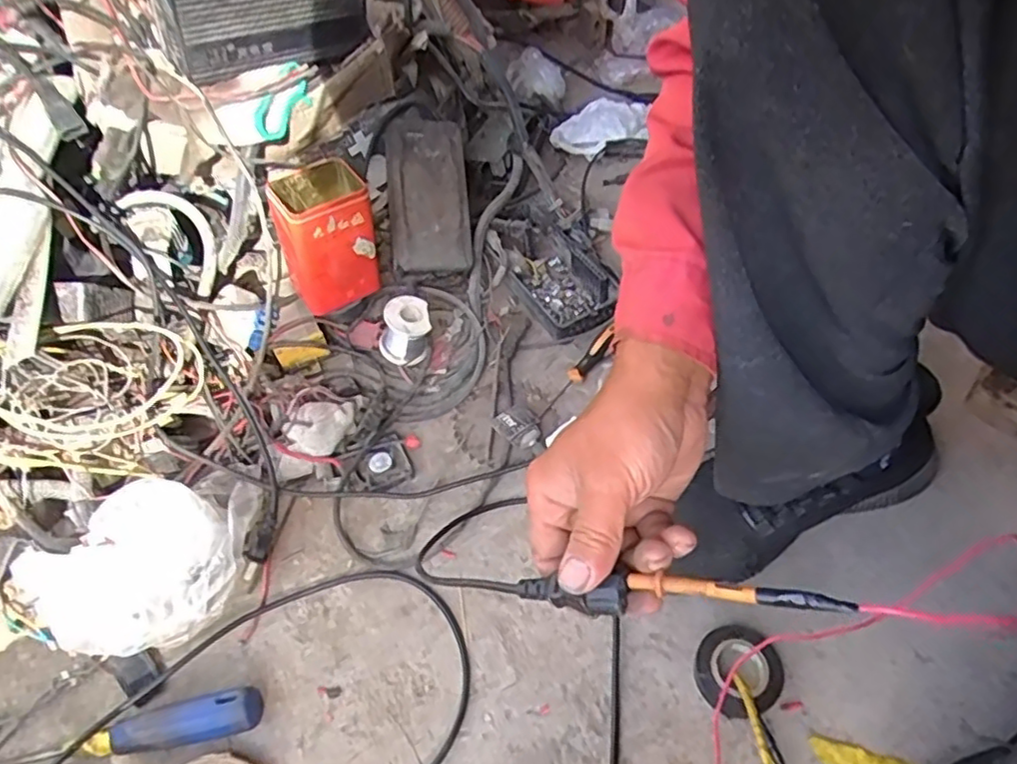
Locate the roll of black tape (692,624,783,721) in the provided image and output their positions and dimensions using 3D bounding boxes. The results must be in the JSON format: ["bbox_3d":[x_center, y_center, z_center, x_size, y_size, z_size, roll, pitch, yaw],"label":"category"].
[{"bbox_3d":[0.171,0.216,0.494,0.060,0.022,0.061,-3,51,4],"label":"roll of black tape"}]

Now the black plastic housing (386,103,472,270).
[{"bbox_3d":[-0.094,-0.226,0.763,0.090,0.048,0.204,-4,86,3],"label":"black plastic housing"}]

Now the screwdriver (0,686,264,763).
[{"bbox_3d":[-0.305,0.269,0.488,0.240,0.022,0.029,-12,51,-3],"label":"screwdriver"}]

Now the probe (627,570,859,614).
[{"bbox_3d":[0.106,0.103,0.323,0.096,0.008,0.008,-2,48,29],"label":"probe"}]

